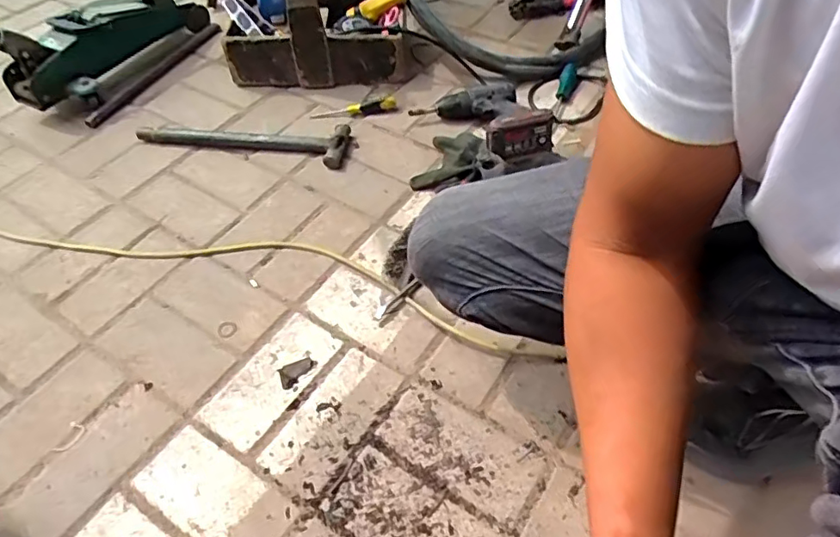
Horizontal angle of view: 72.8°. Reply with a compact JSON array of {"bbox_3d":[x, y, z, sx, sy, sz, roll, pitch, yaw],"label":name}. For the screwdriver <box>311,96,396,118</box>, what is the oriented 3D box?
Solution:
[{"bbox_3d":[-0.127,-0.306,1.093,0.161,0.022,0.025,-8,51,-4],"label":"screwdriver"}]

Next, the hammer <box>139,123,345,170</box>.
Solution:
[{"bbox_3d":[-0.329,-0.239,1.041,0.399,0.031,0.098,5,51,7],"label":"hammer"}]

